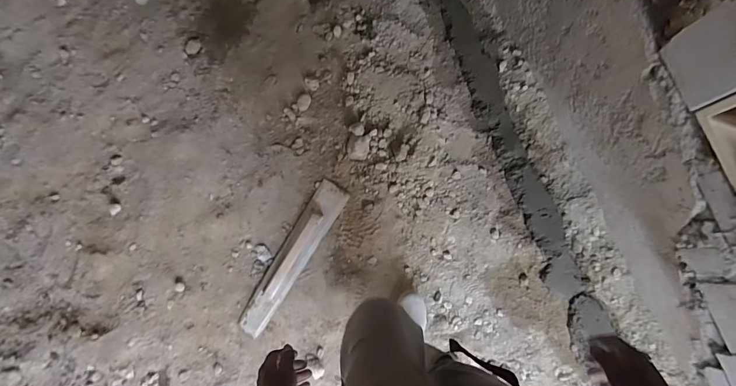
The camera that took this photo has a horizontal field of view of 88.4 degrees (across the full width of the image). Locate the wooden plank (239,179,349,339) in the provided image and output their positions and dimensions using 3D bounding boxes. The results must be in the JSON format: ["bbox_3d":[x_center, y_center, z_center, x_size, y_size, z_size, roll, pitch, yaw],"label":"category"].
[{"bbox_3d":[-0.264,0.223,1.337,0.115,0.038,0.583,31,81,6],"label":"wooden plank"}]

